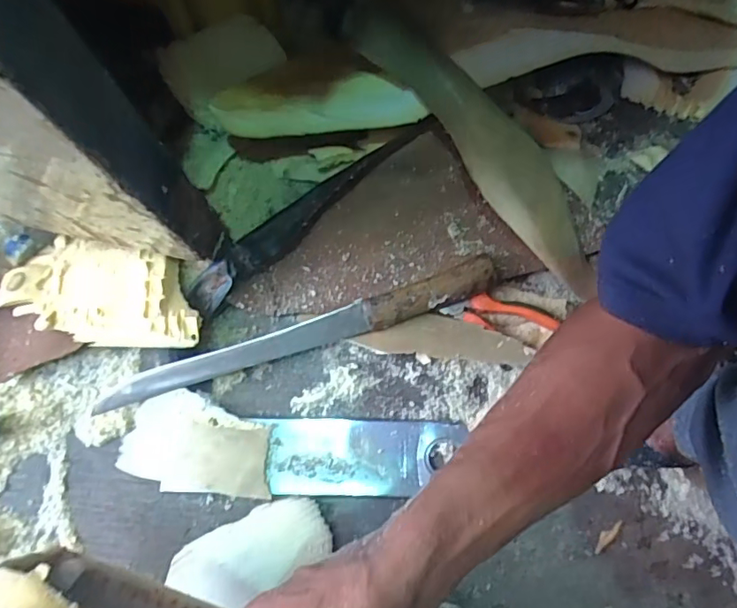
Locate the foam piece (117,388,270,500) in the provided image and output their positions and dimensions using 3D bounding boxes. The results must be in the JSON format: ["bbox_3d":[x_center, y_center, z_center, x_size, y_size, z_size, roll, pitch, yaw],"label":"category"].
[{"bbox_3d":[-0.172,0.140,0.532,0.143,0.019,0.094,6,76,0],"label":"foam piece"}]

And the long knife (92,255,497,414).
[{"bbox_3d":[-0.070,0.033,0.545,0.423,0.031,0.042,-19,77,-6],"label":"long knife"}]

